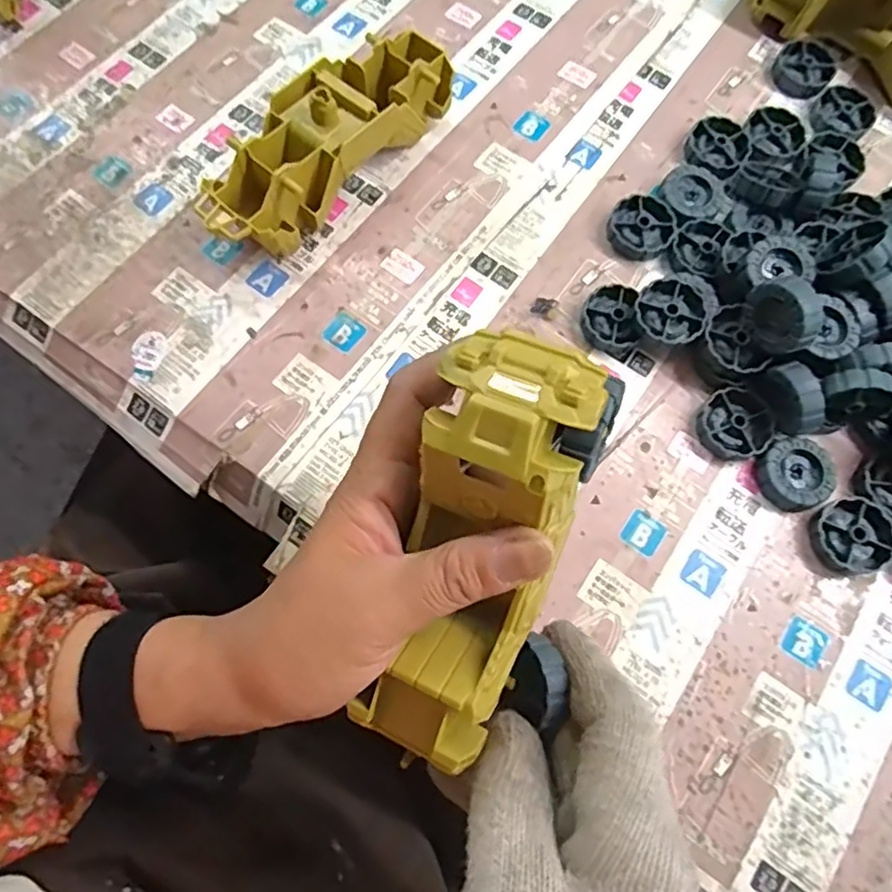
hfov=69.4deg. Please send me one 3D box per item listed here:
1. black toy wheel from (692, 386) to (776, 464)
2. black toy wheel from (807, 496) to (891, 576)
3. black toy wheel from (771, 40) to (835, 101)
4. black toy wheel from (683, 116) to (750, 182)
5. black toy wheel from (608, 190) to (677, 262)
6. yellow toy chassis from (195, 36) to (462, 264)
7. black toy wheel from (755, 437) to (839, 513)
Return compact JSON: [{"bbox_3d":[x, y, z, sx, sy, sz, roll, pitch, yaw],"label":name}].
[{"bbox_3d":[0.159,-0.010,0.356,0.039,0.012,0.040,0,71,-1],"label":"black toy wheel"},{"bbox_3d":[0.213,0.047,0.338,0.044,0.012,0.038,-16,72,-7],"label":"black toy wheel"},{"bbox_3d":[0.242,-0.255,0.435,0.037,0.009,0.042,32,73,9],"label":"black toy wheel"},{"bbox_3d":[0.173,-0.189,0.411,0.037,0.011,0.043,32,73,9],"label":"black toy wheel"},{"bbox_3d":[0.118,-0.132,0.390,0.038,0.013,0.039,0,71,-1],"label":"black toy wheel"},{"bbox_3d":[-0.067,-0.180,0.384,0.059,0.051,0.182,42,75,12],"label":"yellow toy chassis"},{"bbox_3d":[0.189,0.015,0.349,0.038,0.014,0.038,0,71,-1],"label":"black toy wheel"}]

